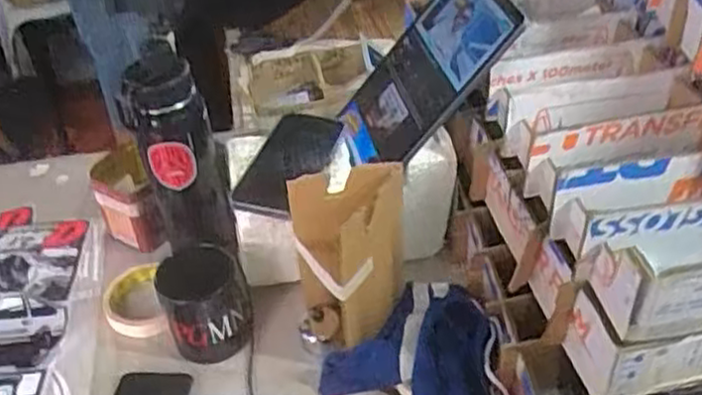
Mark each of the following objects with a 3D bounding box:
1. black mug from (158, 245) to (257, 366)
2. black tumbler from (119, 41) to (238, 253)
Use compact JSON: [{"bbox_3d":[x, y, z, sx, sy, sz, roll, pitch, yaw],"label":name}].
[{"bbox_3d":[-0.153,0.111,0.794,0.091,0.100,0.090,-10,41,-8],"label":"black mug"},{"bbox_3d":[-0.189,-0.032,0.827,0.083,0.256,0.088,-2,41,1],"label":"black tumbler"}]

